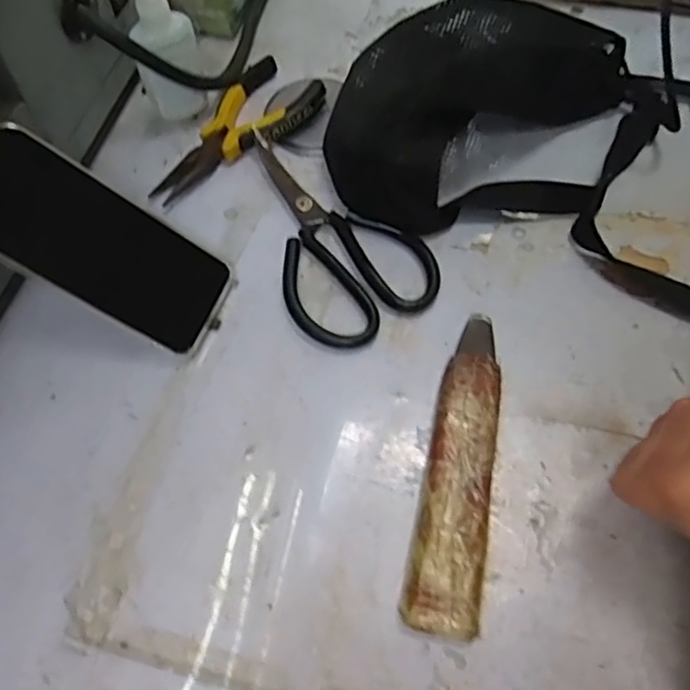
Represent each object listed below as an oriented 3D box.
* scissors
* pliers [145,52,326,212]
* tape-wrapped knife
[{"bbox_3d":[-0.007,-0.085,0.446,0.105,0.014,0.185,-18,63,-7],"label":"scissors"},{"bbox_3d":[-0.079,-0.163,0.480,0.071,0.020,0.154,27,67,15],"label":"pliers"},{"bbox_3d":[0.066,0.068,0.365,0.040,0.019,0.186,9,63,7],"label":"tape-wrapped knife"}]

